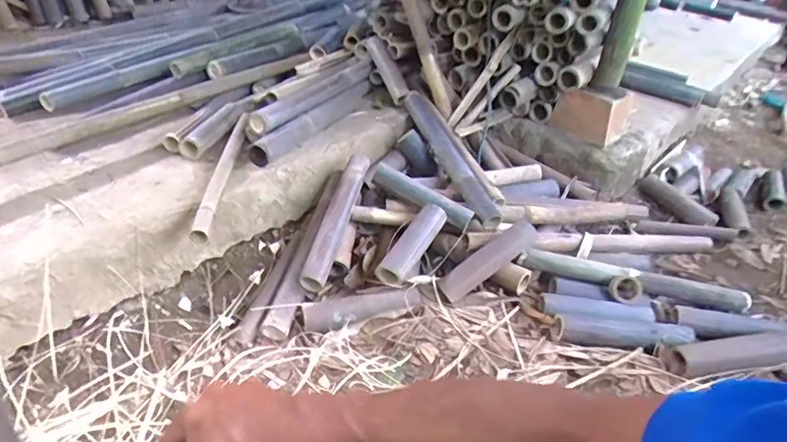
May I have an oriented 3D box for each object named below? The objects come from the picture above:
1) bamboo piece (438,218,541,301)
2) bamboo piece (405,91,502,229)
[{"bbox_3d":[0.287,0.106,1.487,0.355,0.088,0.055,-34,49,-12],"label":"bamboo piece"},{"bbox_3d":[0.197,-0.239,1.764,0.098,0.058,0.633,-11,55,-23],"label":"bamboo piece"}]

